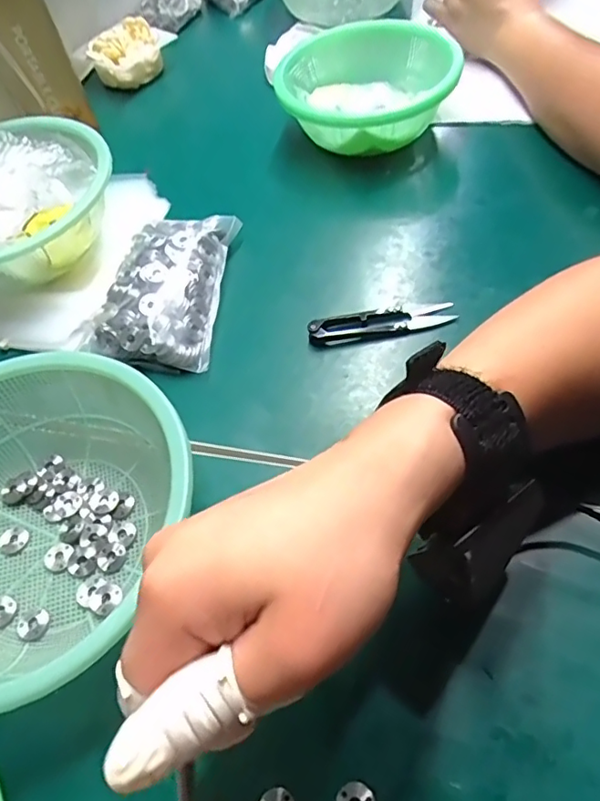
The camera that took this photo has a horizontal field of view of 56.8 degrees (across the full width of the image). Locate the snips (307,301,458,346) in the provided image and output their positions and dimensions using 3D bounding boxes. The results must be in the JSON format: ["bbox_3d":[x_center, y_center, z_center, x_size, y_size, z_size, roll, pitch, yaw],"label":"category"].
[{"bbox_3d":[0.058,-0.056,0.400,0.103,0.014,0.026,-11,55,2],"label":"snips"}]

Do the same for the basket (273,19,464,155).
[{"bbox_3d":[0.065,-0.284,0.525,0.159,0.071,0.169,10,57,14],"label":"basket"}]

